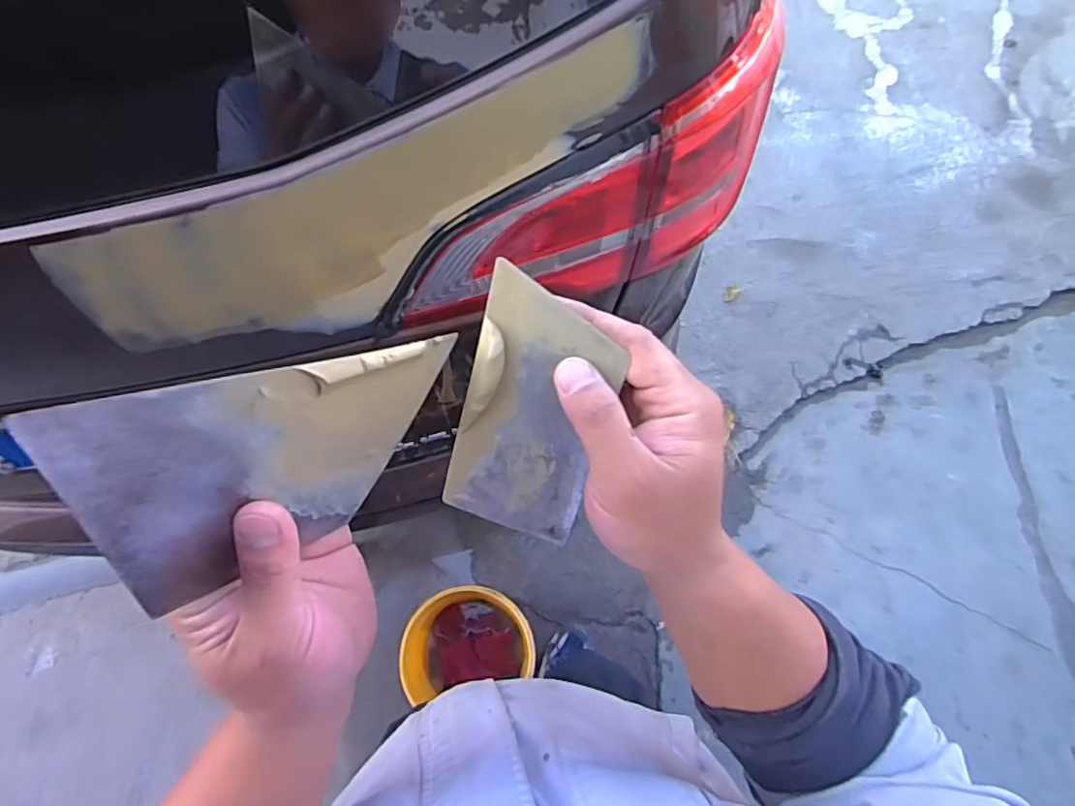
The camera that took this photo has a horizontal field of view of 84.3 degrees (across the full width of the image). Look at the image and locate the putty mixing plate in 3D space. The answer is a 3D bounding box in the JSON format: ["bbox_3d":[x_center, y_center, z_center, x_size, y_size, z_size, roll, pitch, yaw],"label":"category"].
[{"bbox_3d":[-0.106,0.029,0.248,0.005,0.168,0.103,33,118,21],"label":"putty mixing plate"}]

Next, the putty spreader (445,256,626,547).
[{"bbox_3d":[-0.004,0.008,0.301,0.077,0.142,0.010,10,28,4],"label":"putty spreader"}]

